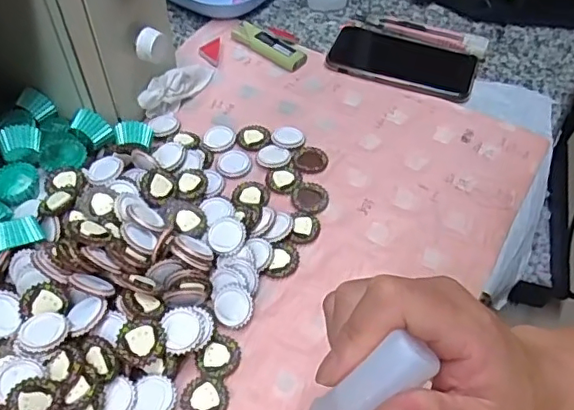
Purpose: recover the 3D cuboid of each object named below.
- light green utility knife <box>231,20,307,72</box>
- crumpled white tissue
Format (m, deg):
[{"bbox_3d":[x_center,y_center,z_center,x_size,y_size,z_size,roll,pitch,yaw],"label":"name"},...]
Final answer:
[{"bbox_3d":[-0.018,-0.157,0.549,0.079,0.016,0.021,32,58,21],"label":"light green utility knife"},{"bbox_3d":[-0.096,-0.105,0.499,0.018,0.035,0.086,30,45,20],"label":"crumpled white tissue"}]

